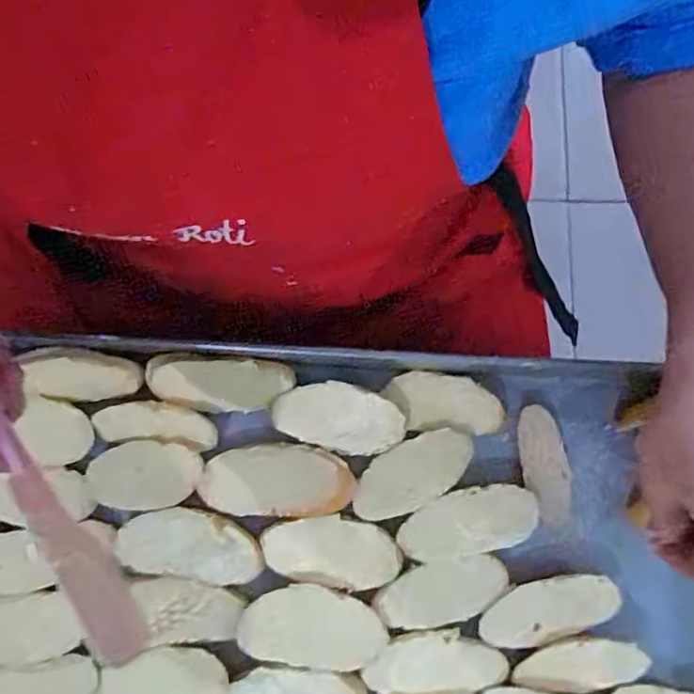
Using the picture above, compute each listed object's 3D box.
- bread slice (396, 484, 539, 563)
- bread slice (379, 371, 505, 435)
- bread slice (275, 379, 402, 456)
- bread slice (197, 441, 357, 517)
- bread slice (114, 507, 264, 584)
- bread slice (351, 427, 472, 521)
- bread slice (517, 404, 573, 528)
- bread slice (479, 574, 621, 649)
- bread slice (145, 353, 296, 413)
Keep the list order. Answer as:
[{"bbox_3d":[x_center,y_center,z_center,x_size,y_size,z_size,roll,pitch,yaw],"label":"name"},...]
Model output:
[{"bbox_3d":[0.075,0.110,0.367,0.086,0.011,0.039,-11,79,-1],"label":"bread slice"},{"bbox_3d":[0.062,0.036,0.382,0.075,0.006,0.040,4,80,2],"label":"bread slice"},{"bbox_3d":[-0.005,0.045,0.380,0.082,0.006,0.042,16,80,4],"label":"bread slice"},{"bbox_3d":[-0.045,0.084,0.370,0.096,0.012,0.044,1,79,1],"label":"bread slice"},{"bbox_3d":[-0.098,0.124,0.366,0.087,0.010,0.040,7,80,3],"label":"bread slice"},{"bbox_3d":[0.042,0.081,0.373,0.081,0.008,0.039,-27,80,-4],"label":"bread slice"},{"bbox_3d":[0.128,0.076,0.378,0.032,0.007,0.075,-7,79,0],"label":"bread slice"},{"bbox_3d":[0.123,0.160,0.358,0.083,0.011,0.034,-18,80,-2],"label":"bread slice"},{"bbox_3d":[-0.081,0.025,0.377,0.090,0.009,0.043,1,116,-4],"label":"bread slice"}]

